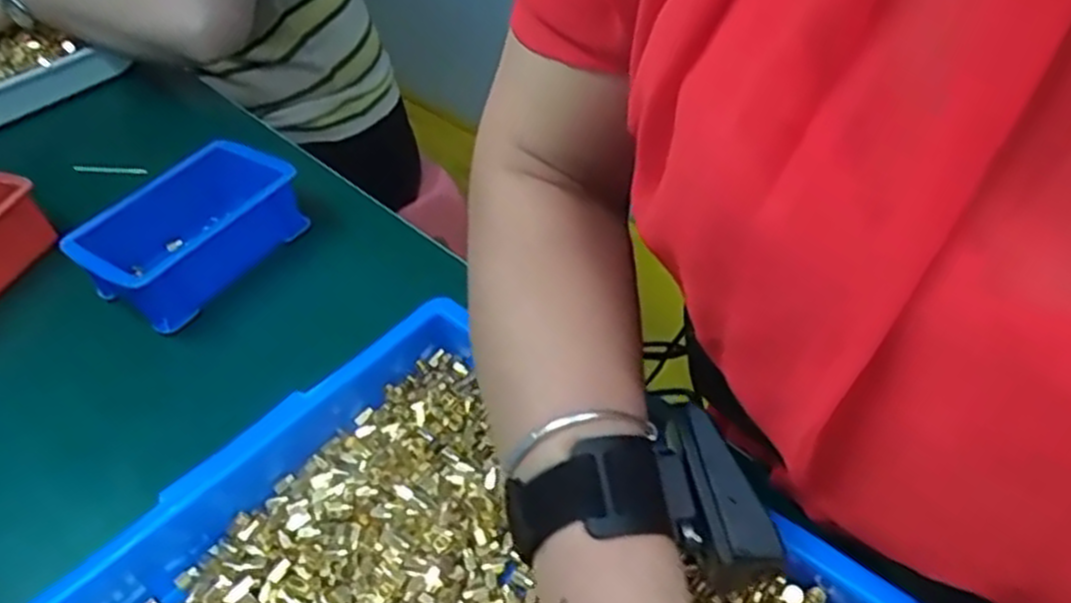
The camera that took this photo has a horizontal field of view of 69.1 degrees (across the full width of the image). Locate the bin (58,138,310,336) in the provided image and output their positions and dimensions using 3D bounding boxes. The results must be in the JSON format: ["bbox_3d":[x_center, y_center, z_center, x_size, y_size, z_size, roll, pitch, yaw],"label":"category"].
[{"bbox_3d":[-0.246,-0.051,0.565,0.092,0.053,0.144,25,53,29],"label":"bin"}]

